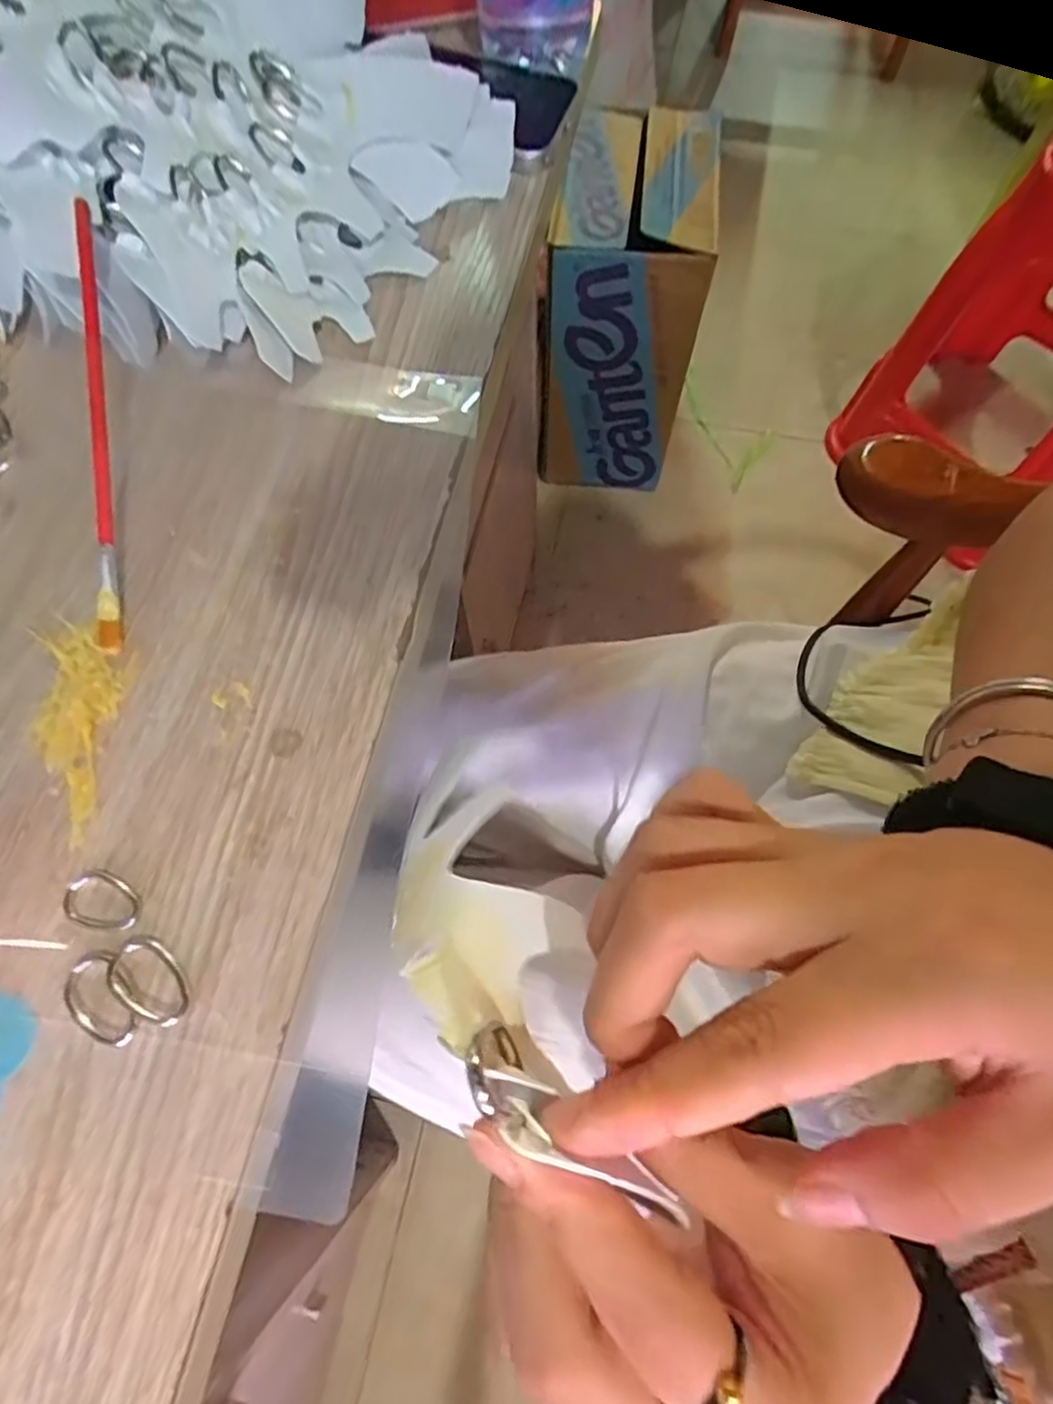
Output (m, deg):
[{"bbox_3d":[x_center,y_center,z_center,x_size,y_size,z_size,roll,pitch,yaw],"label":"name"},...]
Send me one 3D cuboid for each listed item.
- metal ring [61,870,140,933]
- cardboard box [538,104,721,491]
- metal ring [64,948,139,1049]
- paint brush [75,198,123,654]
[{"bbox_3d":[-0.154,0.073,0.248,0.029,0.004,0.020,20,70,8],"label":"metal ring"},{"bbox_3d":[0.120,-0.465,0.868,0.179,0.427,0.150,11,69,4],"label":"cardboard box"},{"bbox_3d":[-0.146,0.102,0.235,0.020,0.005,0.034,-35,73,-12],"label":"metal ring"},{"bbox_3d":[-0.183,-0.118,0.290,0.009,0.008,0.192,-5,87,-2],"label":"paint brush"}]

